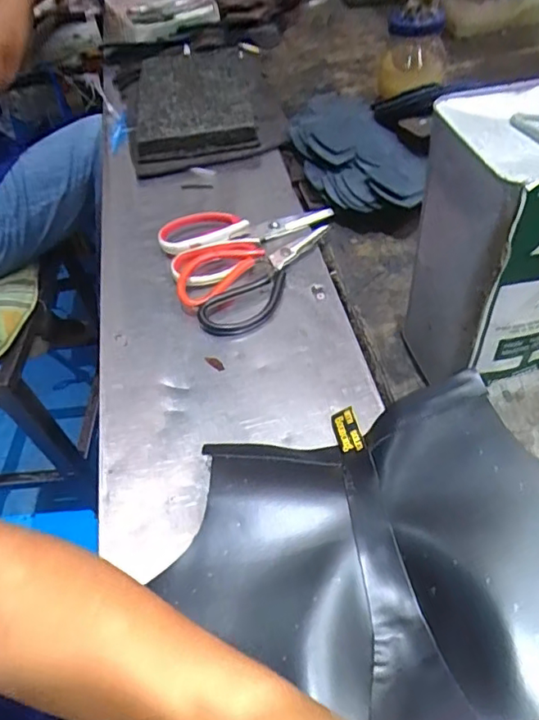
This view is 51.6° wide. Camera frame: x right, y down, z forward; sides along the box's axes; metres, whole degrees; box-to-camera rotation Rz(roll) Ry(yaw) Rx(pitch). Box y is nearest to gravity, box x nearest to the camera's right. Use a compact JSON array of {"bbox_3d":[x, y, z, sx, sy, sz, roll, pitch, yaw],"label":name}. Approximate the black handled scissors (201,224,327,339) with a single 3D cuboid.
[{"bbox_3d":[0.007,-0.083,0.575,0.179,0.015,0.064,-40,71,-20],"label":"black handled scissors"}]

